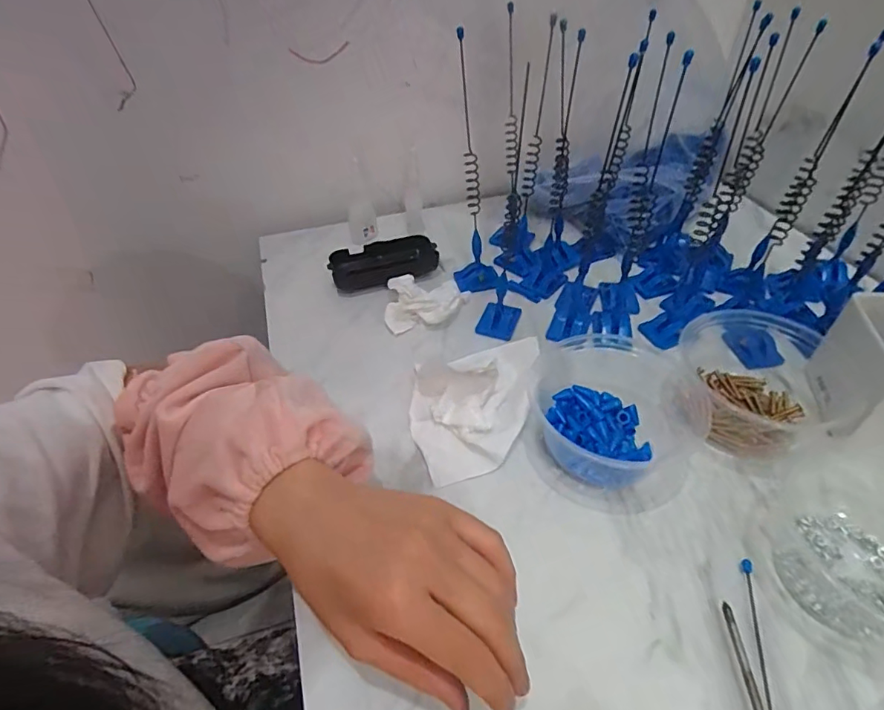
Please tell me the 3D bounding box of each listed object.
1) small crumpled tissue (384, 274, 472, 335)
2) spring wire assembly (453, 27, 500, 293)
[{"bbox_3d":[-0.014,-0.054,0.486,0.083,0.027,0.049,-9,47,-5],"label":"small crumpled tissue"},{"bbox_3d":[0.032,-0.168,0.462,0.045,0.222,0.084,2,47,5],"label":"spring wire assembly"}]

